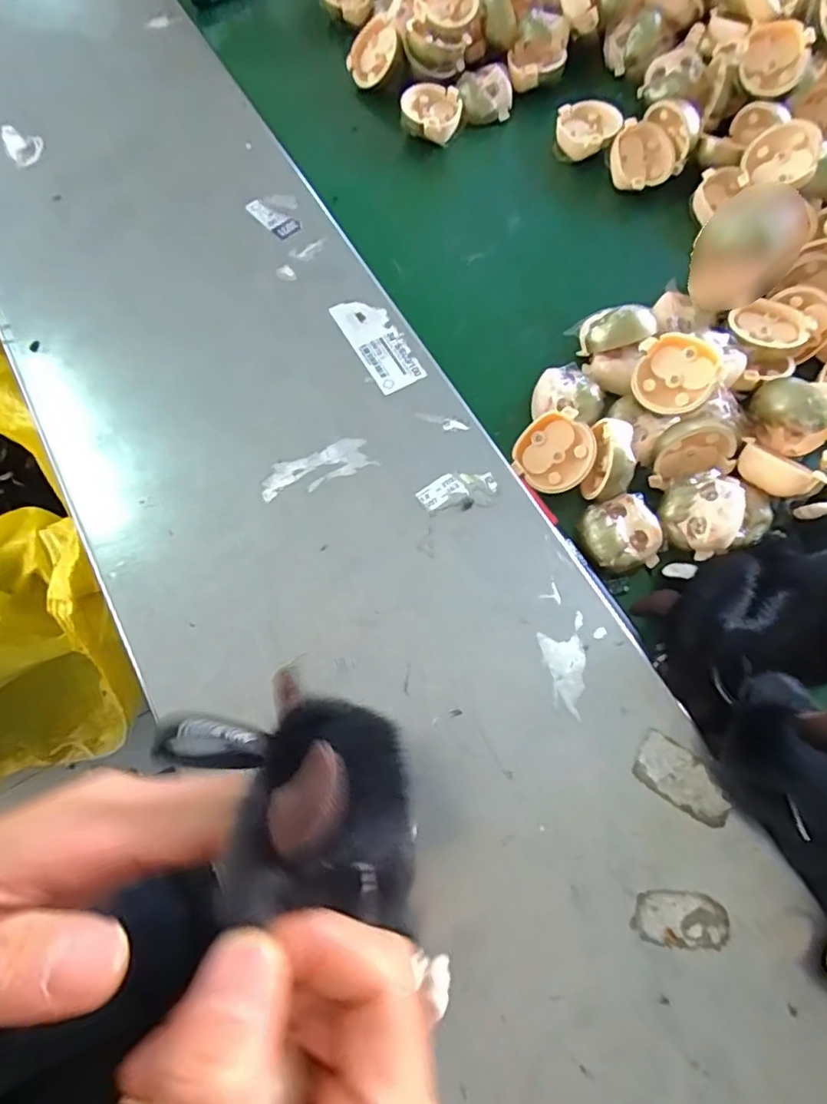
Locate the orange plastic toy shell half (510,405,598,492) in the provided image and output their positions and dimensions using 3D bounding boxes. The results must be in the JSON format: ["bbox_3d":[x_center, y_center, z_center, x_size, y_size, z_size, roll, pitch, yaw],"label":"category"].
[{"bbox_3d":[0.090,-0.062,0.368,0.048,0.014,0.048,1,93,19],"label":"orange plastic toy shell half"}]

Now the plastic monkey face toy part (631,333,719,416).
[{"bbox_3d":[0.161,-0.110,0.359,0.048,0.018,0.048,3,97,27],"label":"plastic monkey face toy part"}]

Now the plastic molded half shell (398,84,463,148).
[{"bbox_3d":[0.014,-0.356,0.479,0.048,0.027,0.045,8,71,4],"label":"plastic molded half shell"}]

